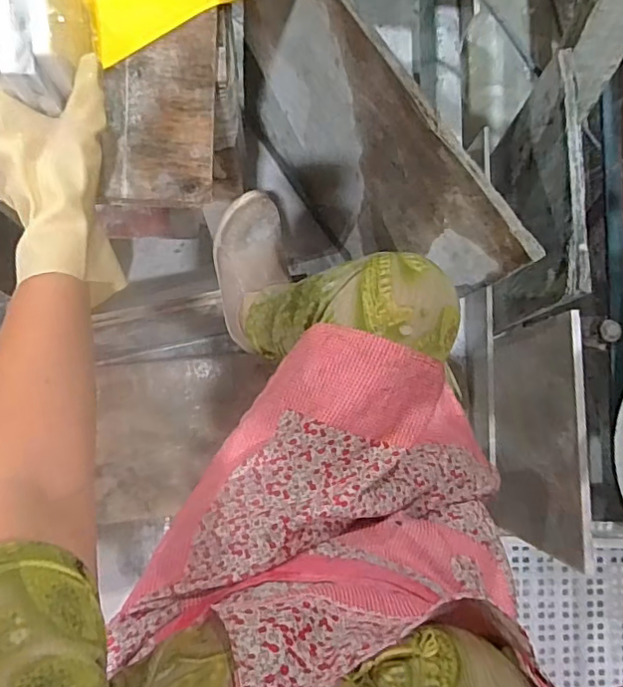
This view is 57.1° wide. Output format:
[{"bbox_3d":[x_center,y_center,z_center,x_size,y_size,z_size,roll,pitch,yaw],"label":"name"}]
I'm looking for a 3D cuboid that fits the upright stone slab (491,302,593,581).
[{"bbox_3d":[0.309,0.130,0.811,0.016,0.299,0.307,-2,85,-2],"label":"upright stone slab"}]

